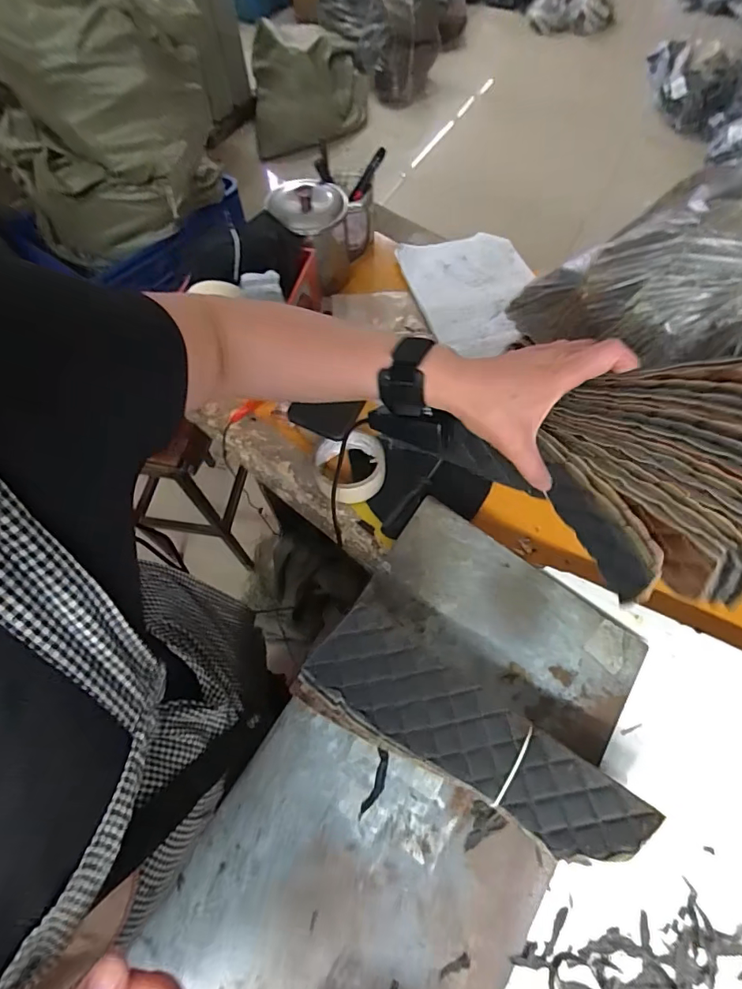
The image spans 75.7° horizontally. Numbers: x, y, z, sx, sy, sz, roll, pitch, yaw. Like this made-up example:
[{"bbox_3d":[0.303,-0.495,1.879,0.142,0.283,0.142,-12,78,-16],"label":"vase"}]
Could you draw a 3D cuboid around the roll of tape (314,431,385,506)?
[{"bbox_3d":[-0.025,-0.035,0.589,0.082,0.057,0.075,-1,63,1],"label":"roll of tape"}]

